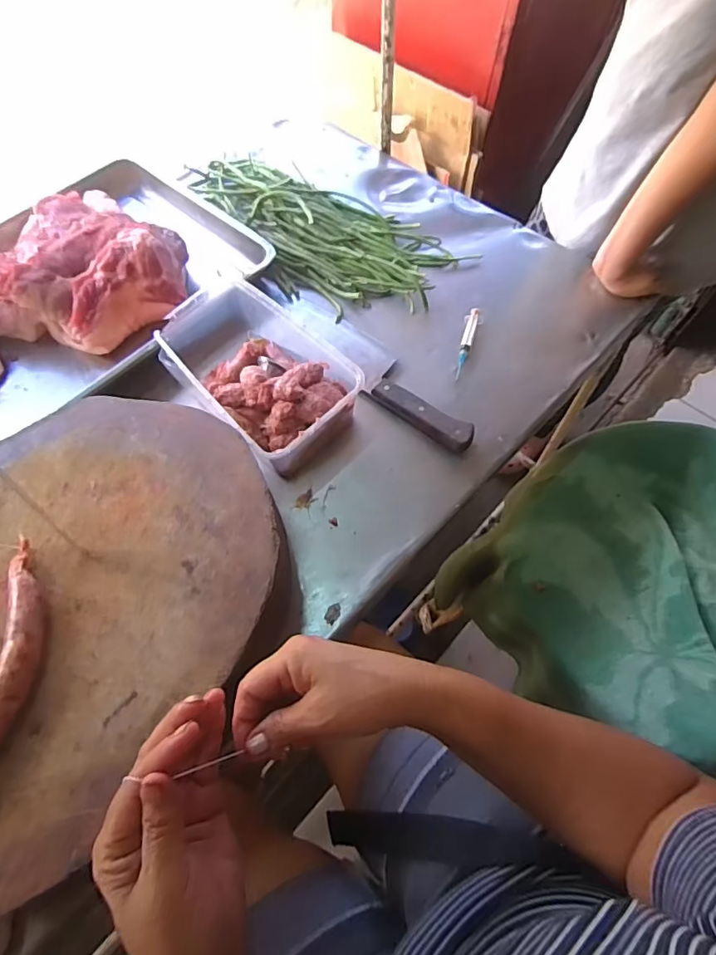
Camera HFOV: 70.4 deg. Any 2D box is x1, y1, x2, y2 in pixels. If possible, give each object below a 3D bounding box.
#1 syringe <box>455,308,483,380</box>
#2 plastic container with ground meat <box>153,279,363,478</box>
[{"bbox_3d":[0.147,-0.183,0.685,0.023,0.022,0.114,18,64,8],"label":"syringe"},{"bbox_3d":[-0.120,-0.129,0.629,0.157,0.082,0.245,-36,69,-17],"label":"plastic container with ground meat"}]

